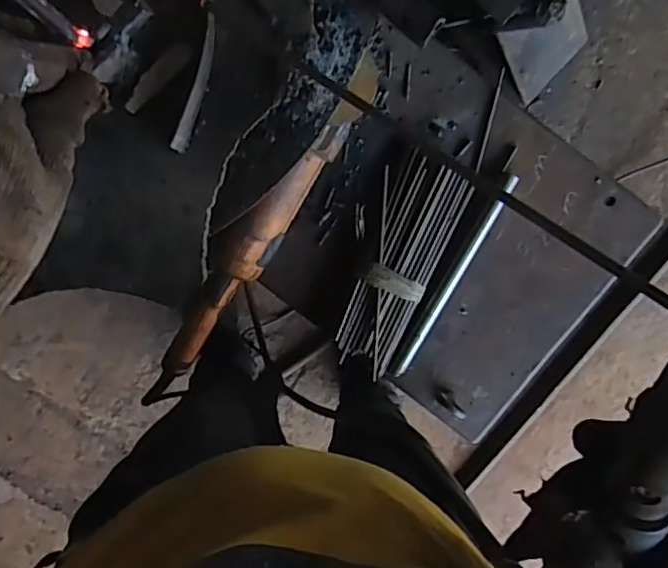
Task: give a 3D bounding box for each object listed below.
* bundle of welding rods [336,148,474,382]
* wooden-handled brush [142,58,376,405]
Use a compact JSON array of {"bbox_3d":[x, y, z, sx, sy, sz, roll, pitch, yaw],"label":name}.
[{"bbox_3d":[0.066,-0.021,0.641,0.084,0.023,0.226,24,98,-3],"label":"bundle of welding rods"},{"bbox_3d":[-0.083,-0.046,0.630,0.053,0.066,0.433,33,97,-4],"label":"wooden-handled brush"}]

